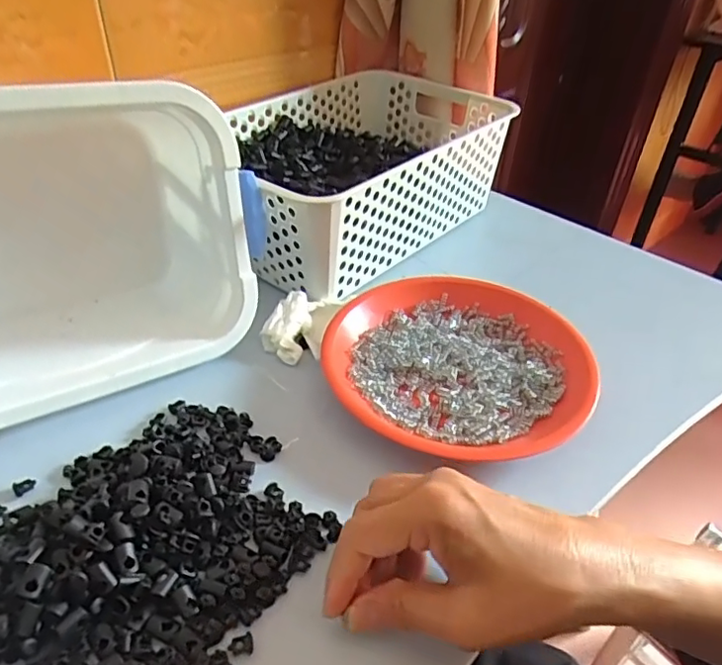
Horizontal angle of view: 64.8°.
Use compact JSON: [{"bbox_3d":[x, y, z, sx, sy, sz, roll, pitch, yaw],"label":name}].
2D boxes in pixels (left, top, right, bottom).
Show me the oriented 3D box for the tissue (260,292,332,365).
[{"bbox_3d":[-0.056,-0.008,0.465,0.040,0.020,0.070,13,53,12],"label":"tissue"}]

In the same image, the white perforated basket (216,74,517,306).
[{"bbox_3d":[-0.009,-0.167,0.579,0.205,0.103,0.297,32,47,31],"label":"white perforated basket"}]

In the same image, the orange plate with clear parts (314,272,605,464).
[{"bbox_3d":[0.072,0.020,0.436,0.191,0.029,0.183,2,39,-2],"label":"orange plate with clear parts"}]

